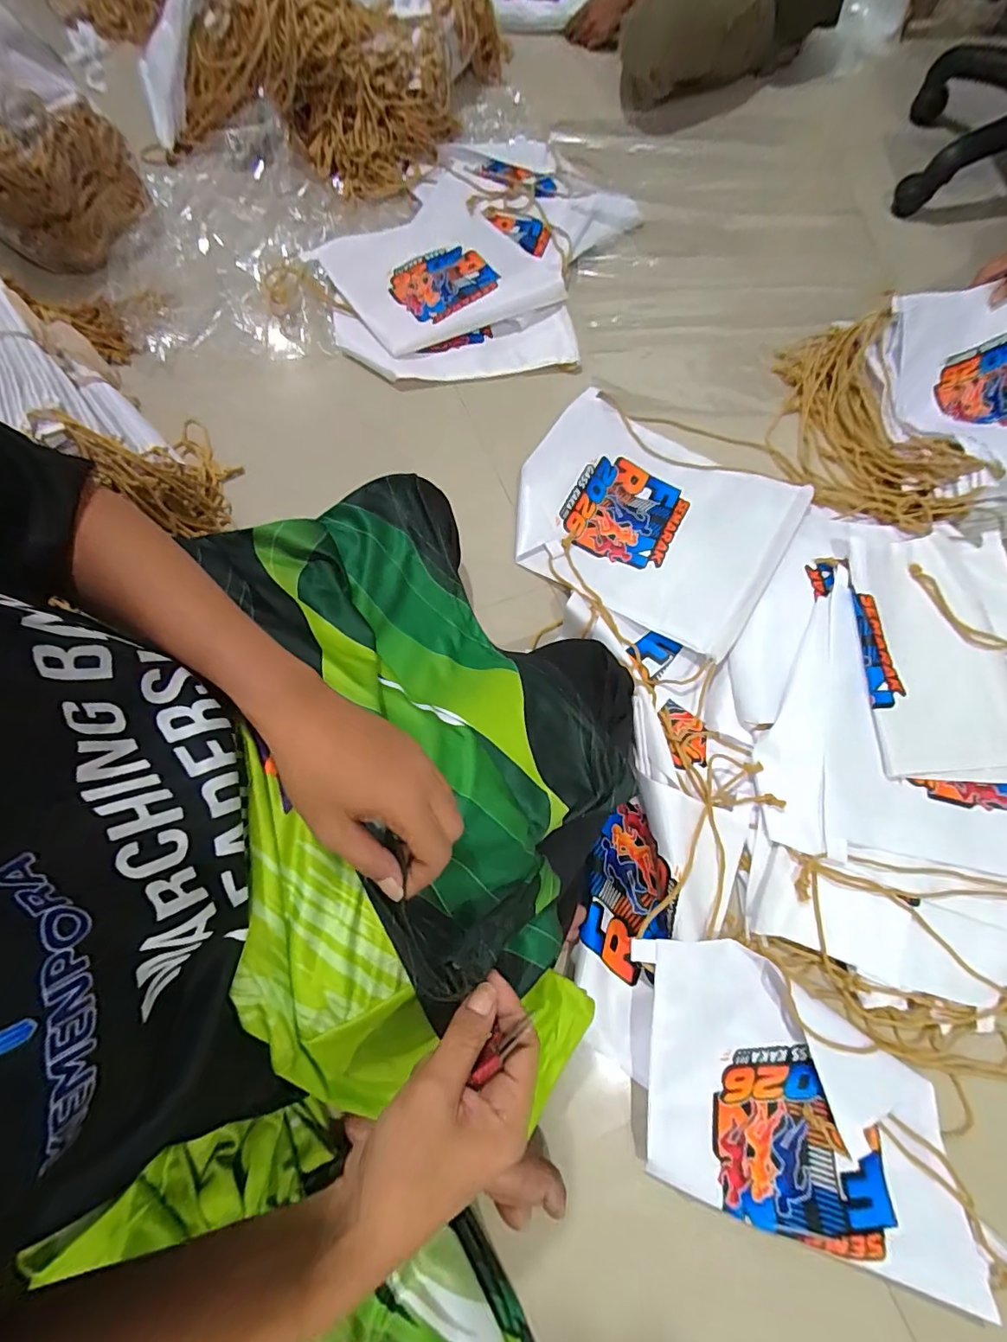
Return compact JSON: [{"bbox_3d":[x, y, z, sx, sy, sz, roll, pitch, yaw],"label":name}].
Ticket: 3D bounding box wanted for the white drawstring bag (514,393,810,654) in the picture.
[{"bbox_3d":[0.204,-0.231,0.748,0.369,0.054,0.323,30,73,8],"label":"white drawstring bag"}]

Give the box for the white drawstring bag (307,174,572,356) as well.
[{"bbox_3d":[-0.122,-0.685,0.874,0.309,0.033,0.337,-38,79,-16],"label":"white drawstring bag"}]

